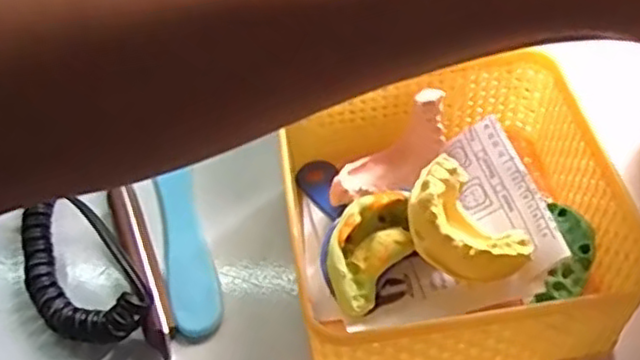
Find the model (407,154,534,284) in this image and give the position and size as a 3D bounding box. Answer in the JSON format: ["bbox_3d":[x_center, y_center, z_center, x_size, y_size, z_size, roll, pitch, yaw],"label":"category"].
[{"bbox_3d":[0.060,0.020,0.281,0.055,0.021,0.036,46,55,9],"label":"model"}]

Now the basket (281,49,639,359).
[{"bbox_3d":[0.065,0.014,0.294,0.152,0.057,0.129,-11,51,-3],"label":"basket"}]

